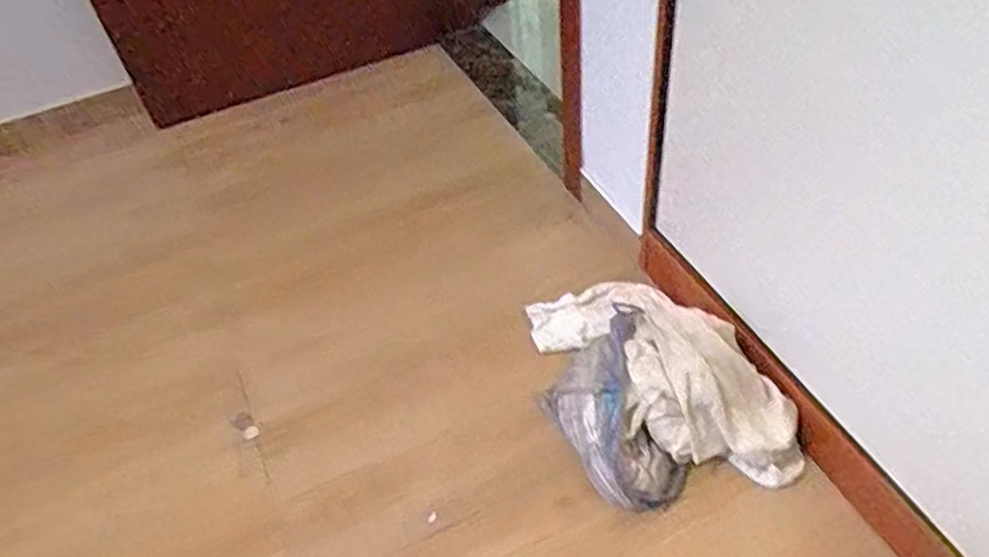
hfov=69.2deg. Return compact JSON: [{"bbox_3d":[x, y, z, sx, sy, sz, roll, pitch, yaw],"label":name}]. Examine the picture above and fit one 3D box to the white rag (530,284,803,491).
[{"bbox_3d":[0.285,0.152,1.291,0.248,0.229,0.543,-30,49,-16],"label":"white rag"}]

